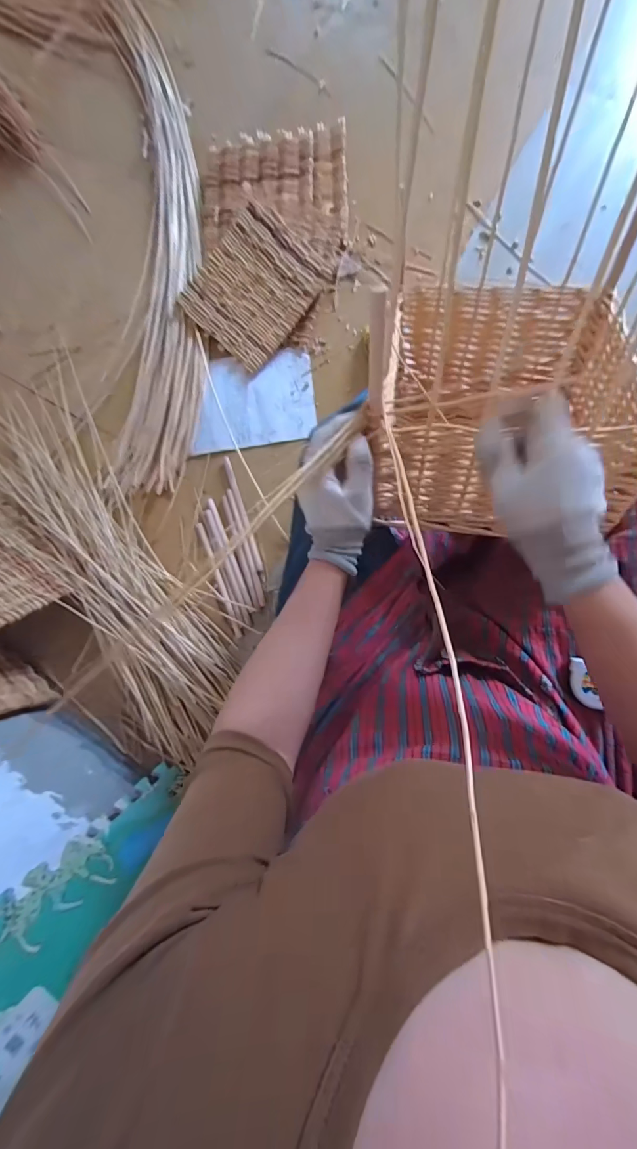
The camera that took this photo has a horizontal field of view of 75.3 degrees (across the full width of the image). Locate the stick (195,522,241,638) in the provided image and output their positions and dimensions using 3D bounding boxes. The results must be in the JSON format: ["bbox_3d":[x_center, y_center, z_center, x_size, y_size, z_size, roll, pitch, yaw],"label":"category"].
[{"bbox_3d":[-0.223,0.009,0.917,0.021,0.011,0.273,-22,82,5],"label":"stick"}]

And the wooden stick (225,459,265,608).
[{"bbox_3d":[-0.170,-0.139,0.929,0.015,0.016,0.271,-18,83,6],"label":"wooden stick"}]

